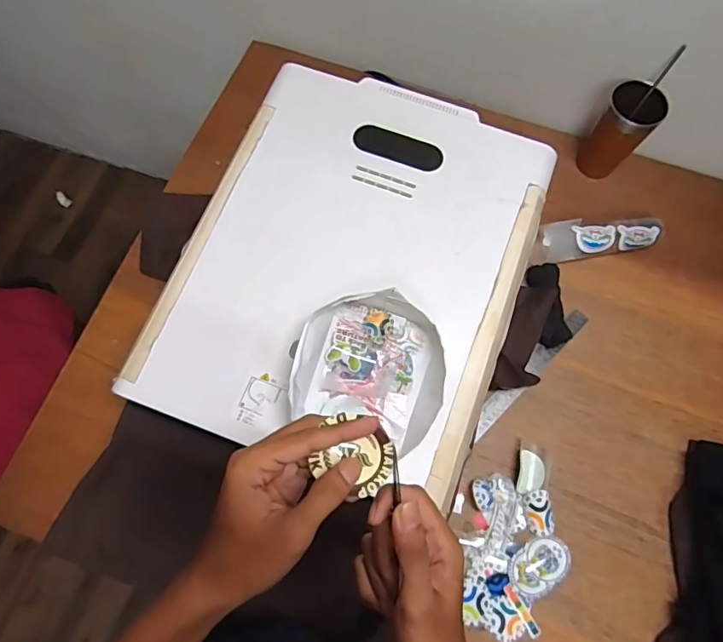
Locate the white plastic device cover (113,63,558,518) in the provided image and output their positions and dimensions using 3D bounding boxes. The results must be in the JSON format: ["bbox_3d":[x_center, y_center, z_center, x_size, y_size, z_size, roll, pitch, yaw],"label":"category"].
[{"bbox_3d":[-0.005,-0.081,0.617,0.398,0.022,0.496,19,74,5],"label":"white plastic device cover"}]

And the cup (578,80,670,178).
[{"bbox_3d":[0.406,-0.297,0.793,0.077,0.151,0.067,36,75,8],"label":"cup"}]

